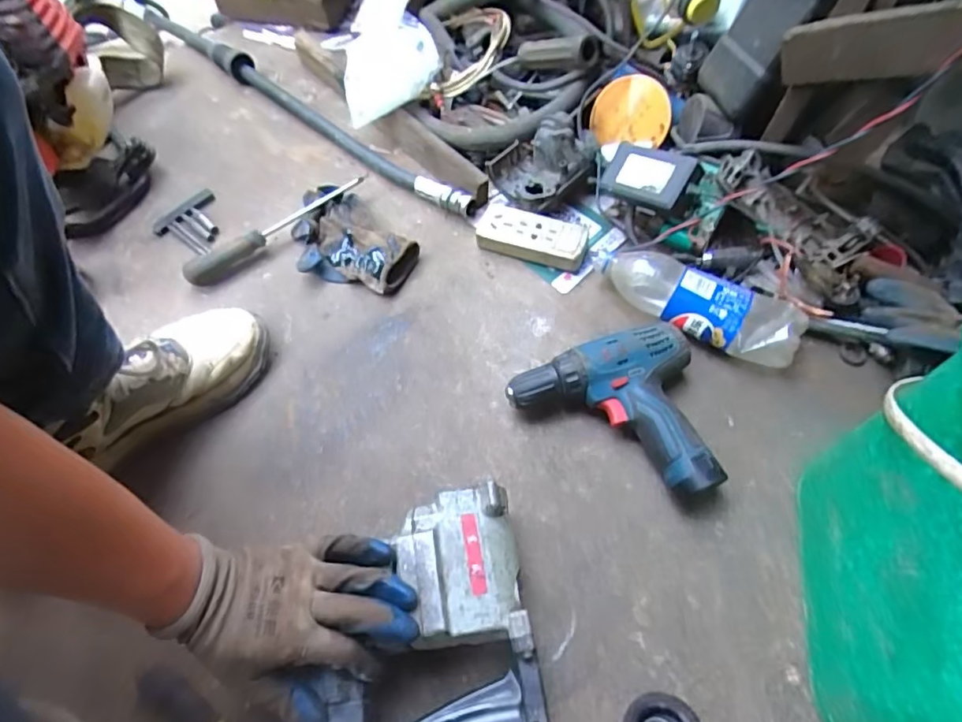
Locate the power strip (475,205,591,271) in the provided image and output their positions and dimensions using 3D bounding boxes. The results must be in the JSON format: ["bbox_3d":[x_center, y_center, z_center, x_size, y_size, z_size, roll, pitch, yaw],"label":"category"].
[{"bbox_3d":[0.062,-0.153,0.658,0.134,0.033,0.061,16,65,10],"label":"power strip"}]

